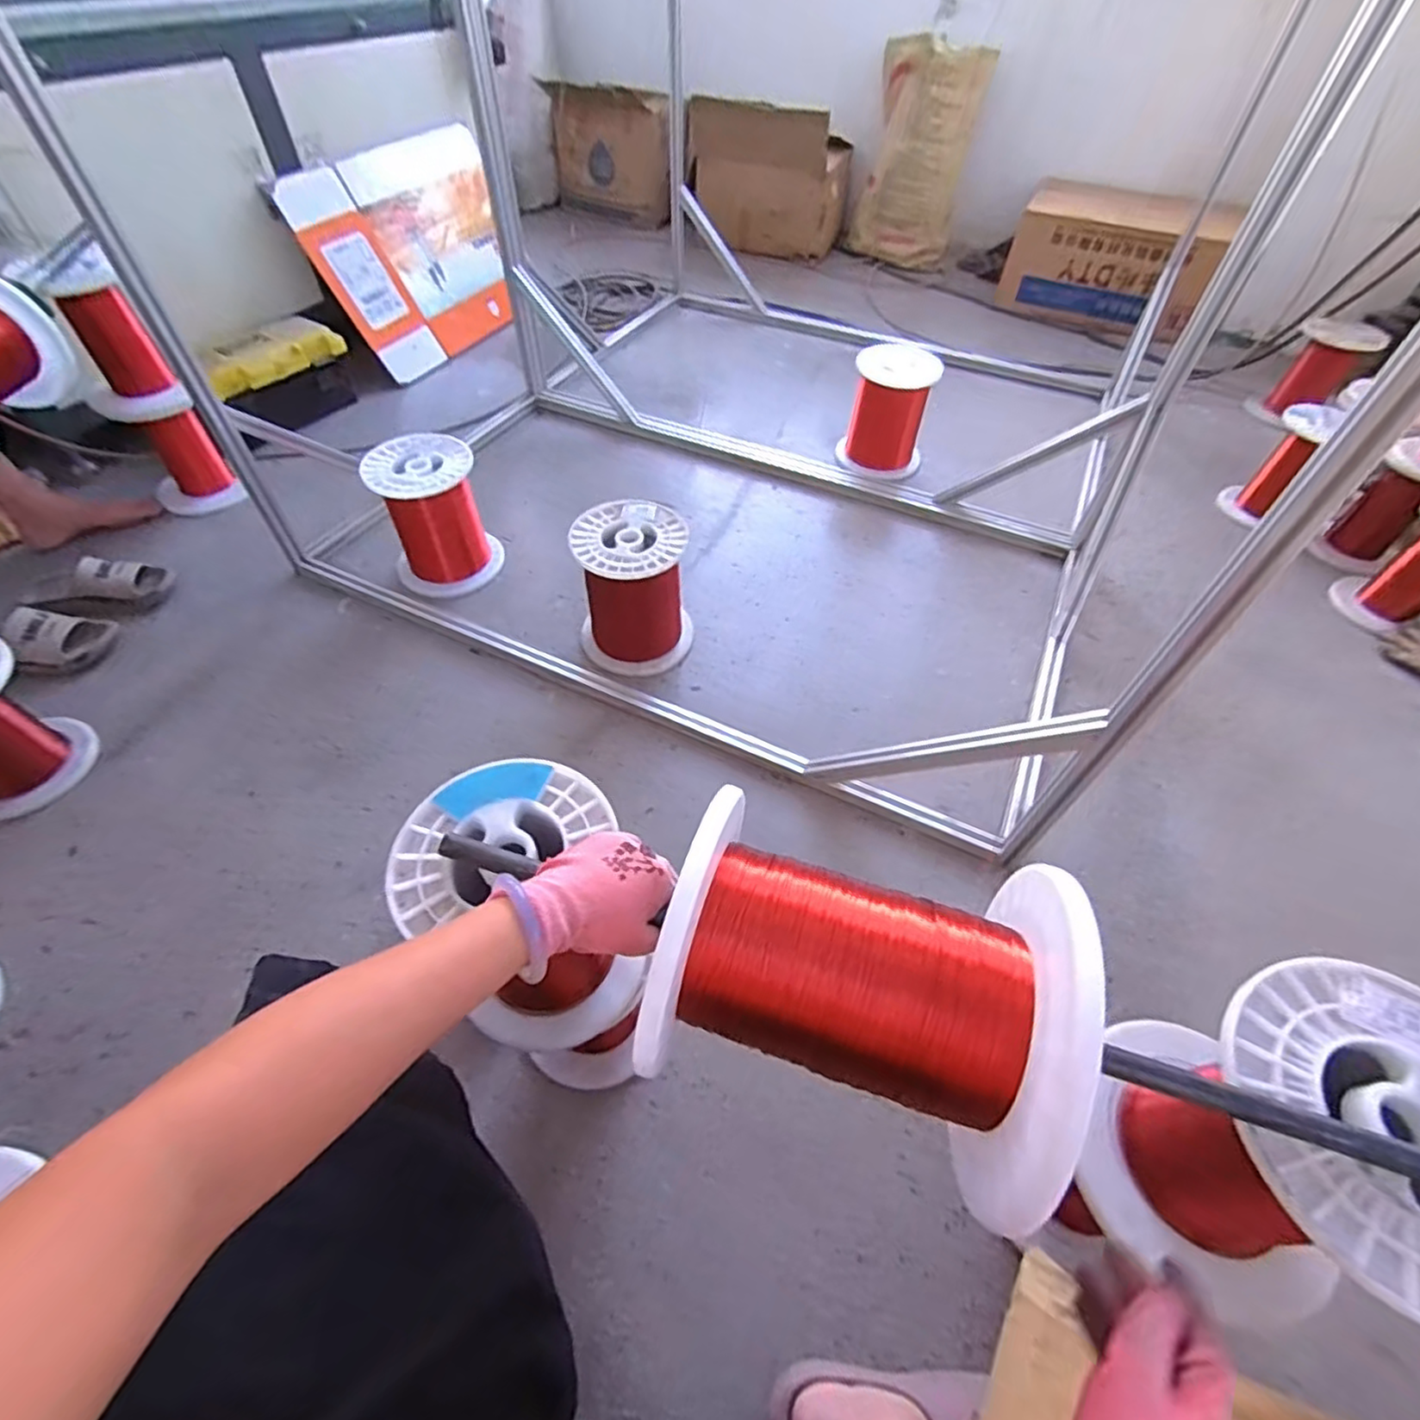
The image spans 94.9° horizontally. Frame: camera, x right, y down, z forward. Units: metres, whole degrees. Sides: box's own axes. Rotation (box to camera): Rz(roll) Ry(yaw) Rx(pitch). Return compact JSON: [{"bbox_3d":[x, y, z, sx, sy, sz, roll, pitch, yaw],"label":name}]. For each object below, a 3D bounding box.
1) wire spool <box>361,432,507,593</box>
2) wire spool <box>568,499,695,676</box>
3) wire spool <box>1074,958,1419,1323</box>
[{"bbox_3d":[-0.551,-0.385,1.311,0.201,0.257,0.201,0,53,0],"label":"wire spool"},{"bbox_3d":[-0.139,-0.219,1.194,0.195,0.245,0.190,0,53,0],"label":"wire spool"},{"bbox_3d":[0.431,0.328,0.497,0.187,0.239,0.193,1,51,-1],"label":"wire spool"}]

